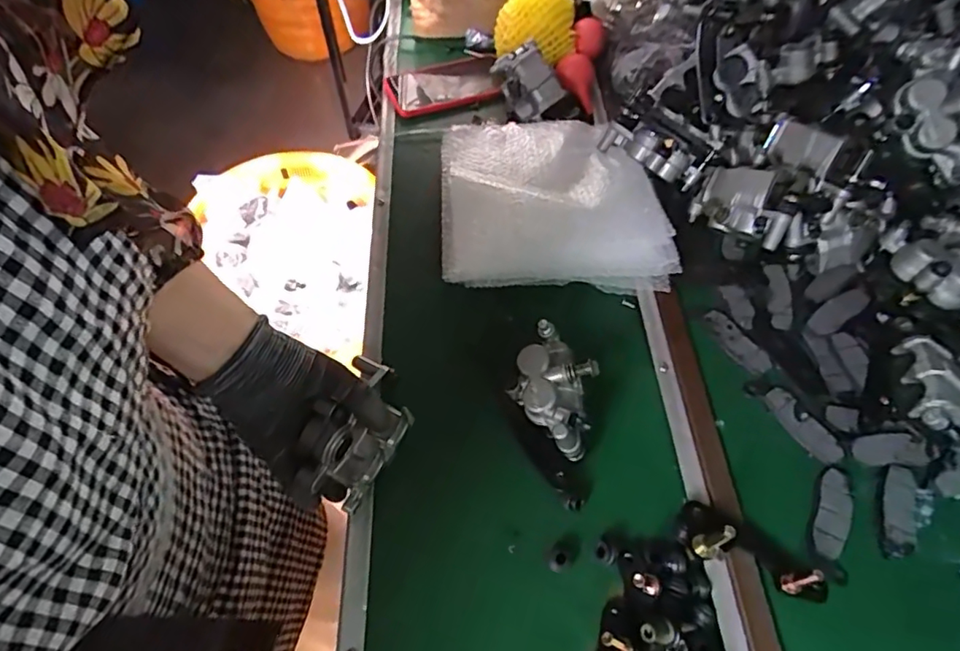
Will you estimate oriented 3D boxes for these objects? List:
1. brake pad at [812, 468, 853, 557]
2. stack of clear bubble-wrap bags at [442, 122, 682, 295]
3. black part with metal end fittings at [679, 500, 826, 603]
[{"bbox_3d":[0.279,0.148,0.436,0.025,0.007,0.071,24,62,15],"label":"brake pad"},{"bbox_3d":[0.071,-0.141,0.572,0.221,0.051,0.216,-2,59,0],"label":"stack of clear bubble-wrap bags"},{"bbox_3d":[0.205,0.164,0.403,0.112,0.043,0.044,22,60,14],"label":"black part with metal end fittings"}]

